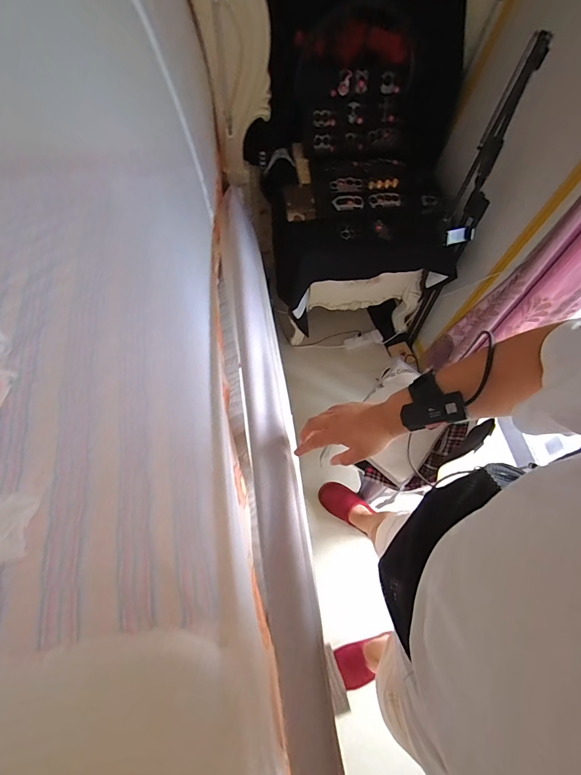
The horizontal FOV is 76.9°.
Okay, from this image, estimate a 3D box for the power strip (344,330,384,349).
[{"bbox_3d":[0.351,-0.233,1.767,0.186,0.043,0.055,-9,62,-6],"label":"power strip"}]

